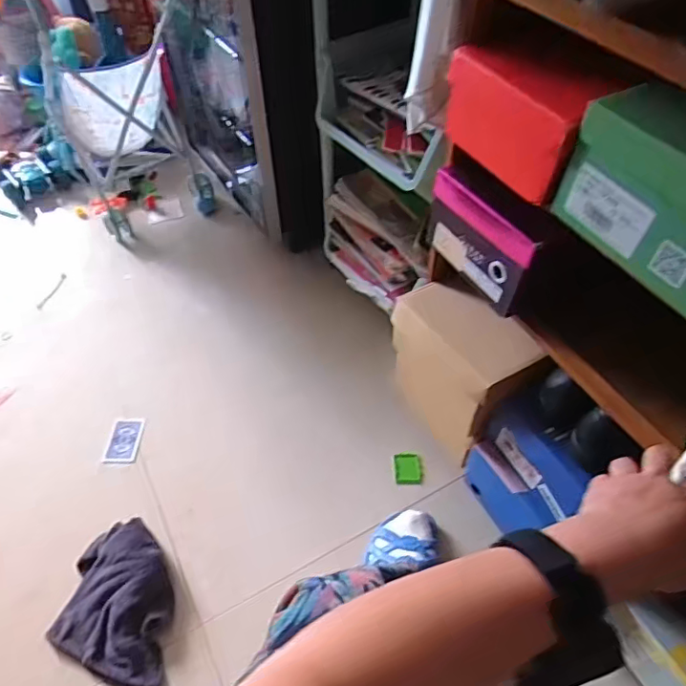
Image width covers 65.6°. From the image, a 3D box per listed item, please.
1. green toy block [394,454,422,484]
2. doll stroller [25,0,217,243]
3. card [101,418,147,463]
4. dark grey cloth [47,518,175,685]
[{"bbox_3d":[0.115,0.222,0.939,0.044,0.008,0.055,-3,52,-1],"label":"green toy block"},{"bbox_3d":[-0.498,-0.546,1.227,0.305,0.485,0.282,-18,53,-12],"label":"doll stroller"},{"bbox_3d":[-0.400,0.179,0.975,0.061,0.008,0.088,-1,52,1],"label":"card"},{"bbox_3d":[-0.325,0.369,0.787,0.167,0.044,0.209,7,52,7],"label":"dark grey cloth"}]

